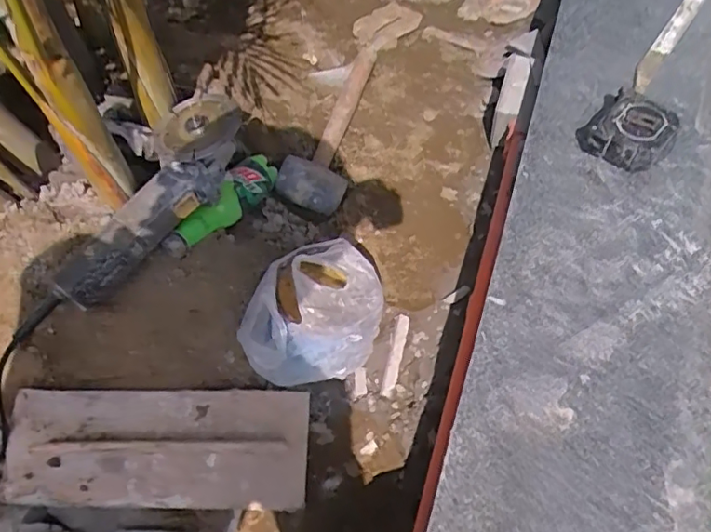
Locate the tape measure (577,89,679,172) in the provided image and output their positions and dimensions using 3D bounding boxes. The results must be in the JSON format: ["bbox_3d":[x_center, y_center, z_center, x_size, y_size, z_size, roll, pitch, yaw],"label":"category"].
[{"bbox_3d":[0.305,-0.154,0.645,0.096,0.047,0.094,-41,64,-19],"label":"tape measure"}]

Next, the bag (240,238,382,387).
[{"bbox_3d":[-0.053,0.056,0.663,0.164,0.104,0.129,0,59,4],"label":"bag"}]

